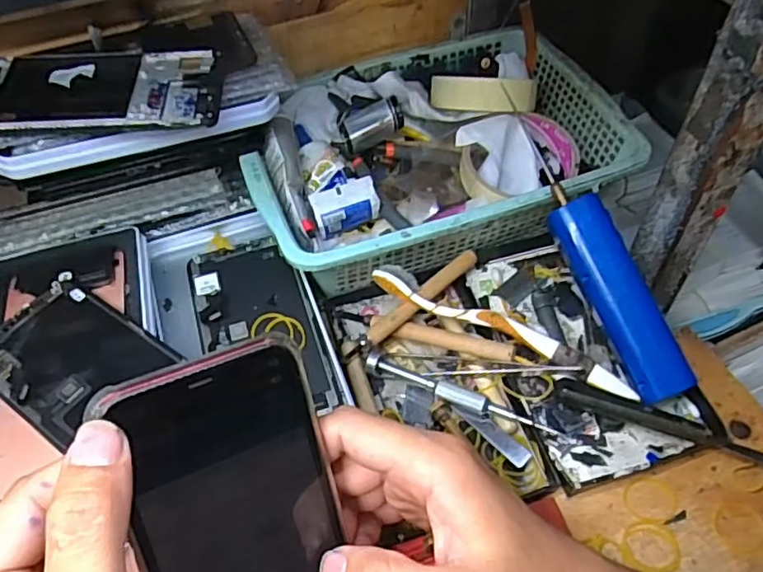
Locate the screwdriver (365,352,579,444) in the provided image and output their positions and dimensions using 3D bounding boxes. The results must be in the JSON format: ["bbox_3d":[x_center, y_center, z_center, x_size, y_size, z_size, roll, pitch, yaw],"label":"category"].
[{"bbox_3d":[0.053,0.070,0.377,0.136,0.011,0.014,19,56,17],"label":"screwdriver"}]

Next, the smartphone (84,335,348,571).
[{"bbox_3d":[-0.050,0.098,0.234,0.071,0.149,0.006,-19,13,-25],"label":"smartphone"}]

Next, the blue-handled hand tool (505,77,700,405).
[{"bbox_3d":[0.133,-0.029,0.387,0.030,0.023,0.209,-21,76,-13],"label":"blue-handled hand tool"}]

